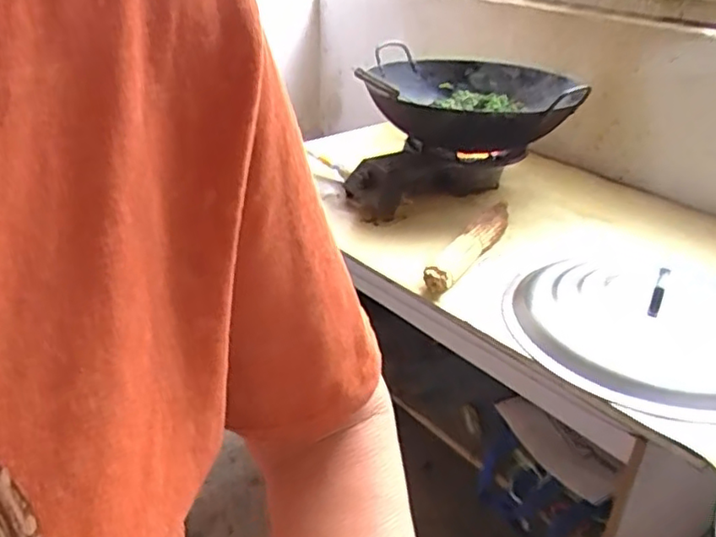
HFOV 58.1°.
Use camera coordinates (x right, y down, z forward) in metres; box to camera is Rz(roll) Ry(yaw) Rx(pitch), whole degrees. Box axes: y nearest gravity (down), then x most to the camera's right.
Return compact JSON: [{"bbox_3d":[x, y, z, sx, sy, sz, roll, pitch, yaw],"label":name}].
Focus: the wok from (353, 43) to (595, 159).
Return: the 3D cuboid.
[{"bbox_3d":[0.226,-0.345,1.342,0.402,0.145,0.386,3,28,1],"label":"wok"}]

